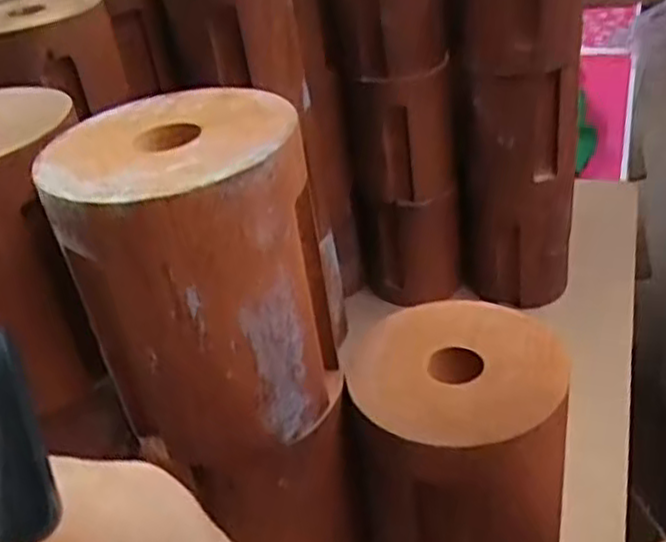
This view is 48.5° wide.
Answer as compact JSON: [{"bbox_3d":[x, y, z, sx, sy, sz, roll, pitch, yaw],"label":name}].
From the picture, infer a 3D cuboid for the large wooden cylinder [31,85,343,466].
[{"bbox_3d":[-0.042,0.001,0.245,0.077,0.097,0.076,-11,35,-7],"label":"large wooden cylinder"}]

